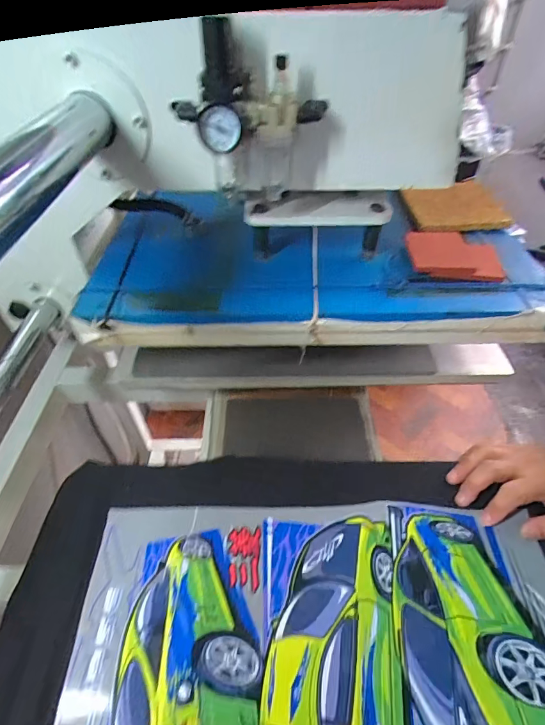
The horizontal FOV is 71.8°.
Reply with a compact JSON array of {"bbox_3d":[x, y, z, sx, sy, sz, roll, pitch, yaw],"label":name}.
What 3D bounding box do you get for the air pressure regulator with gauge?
[{"bbox_3d":[-0.017,-0.235,0.373,0.136,0.140,0.089,-17,47,-15],"label":"air pressure regulator with gauge"}]

